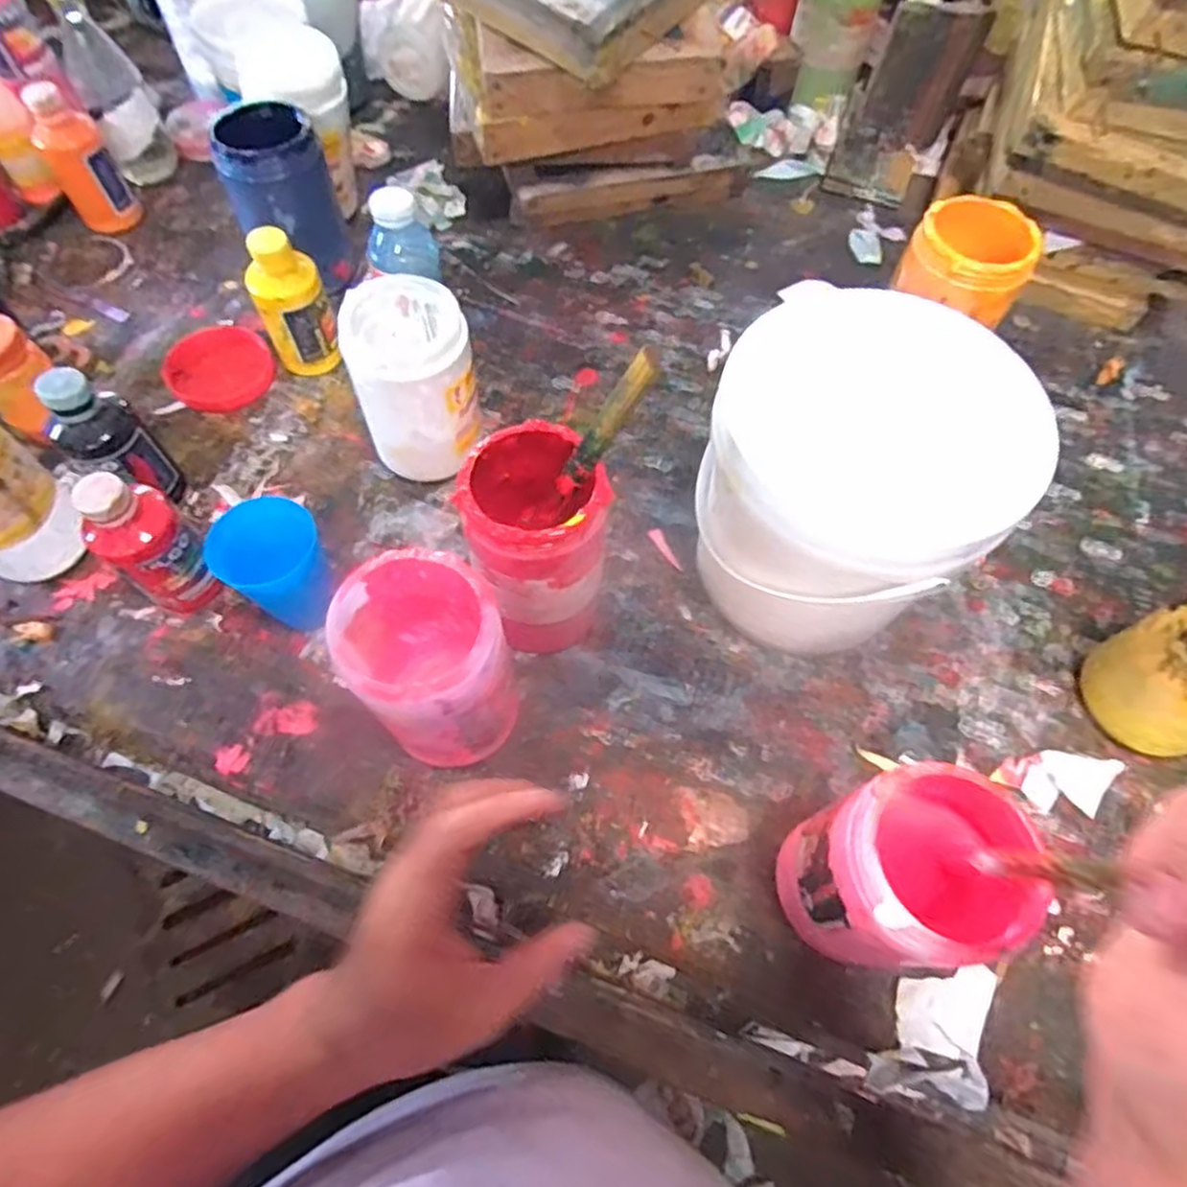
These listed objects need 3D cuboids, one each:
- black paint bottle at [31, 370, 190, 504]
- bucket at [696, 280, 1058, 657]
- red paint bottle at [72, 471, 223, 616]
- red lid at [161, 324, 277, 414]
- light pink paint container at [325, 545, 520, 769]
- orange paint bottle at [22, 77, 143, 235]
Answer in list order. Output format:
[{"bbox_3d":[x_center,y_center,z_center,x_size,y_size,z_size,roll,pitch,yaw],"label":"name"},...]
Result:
[{"bbox_3d":[-0.377,-0.114,0.558,0.051,0.131,0.055,38,68,16],"label":"black paint bottle"},{"bbox_3d":[0.177,-0.070,0.521,0.187,0.194,0.201,1,62,-1],"label":"bucket"},{"bbox_3d":[-0.322,-0.035,0.518,0.046,0.133,0.054,36,67,16],"label":"red paint bottle"},{"bbox_3d":[-0.354,-0.214,0.674,0.091,0.015,0.101,-39,70,-19],"label":"red lid"},{"bbox_3d":[-0.103,0.051,0.461,0.087,0.170,0.095,1,62,-1],"label":"light pink paint container"},{"bbox_3d":[-0.516,-0.434,0.718,0.060,0.121,0.054,-31,67,-16],"label":"orange paint bottle"}]

